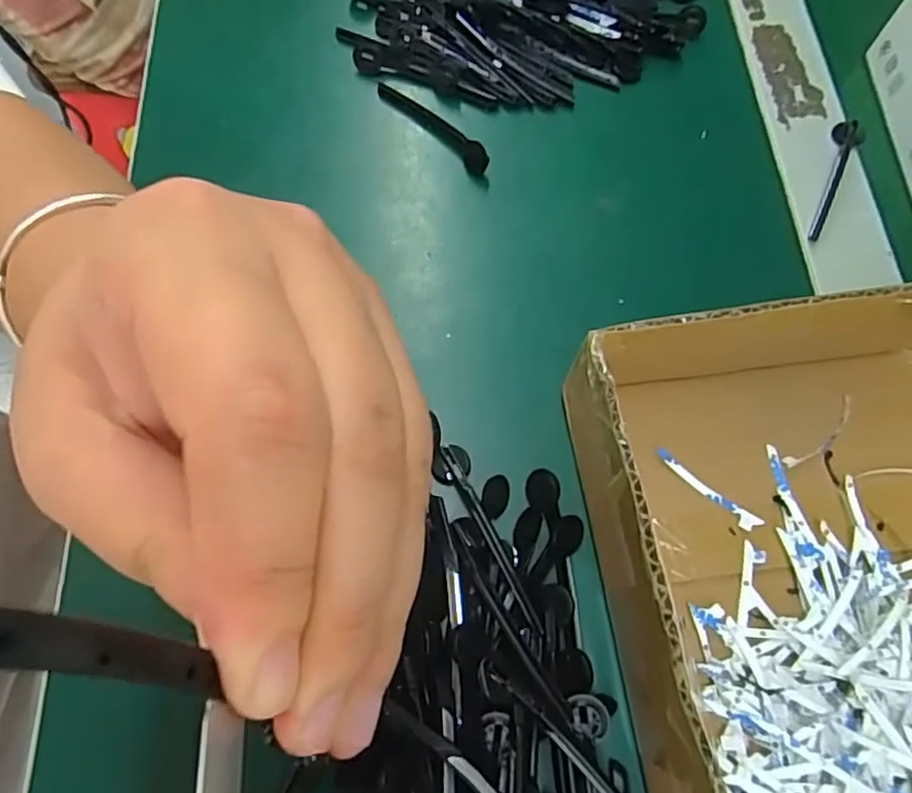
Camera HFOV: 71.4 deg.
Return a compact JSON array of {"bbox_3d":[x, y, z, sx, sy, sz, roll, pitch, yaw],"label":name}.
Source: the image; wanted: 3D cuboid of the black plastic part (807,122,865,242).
[{"bbox_3d":[0.172,-0.100,0.293,0.014,0.008,0.068,29,71,10],"label":"black plastic part"}]

